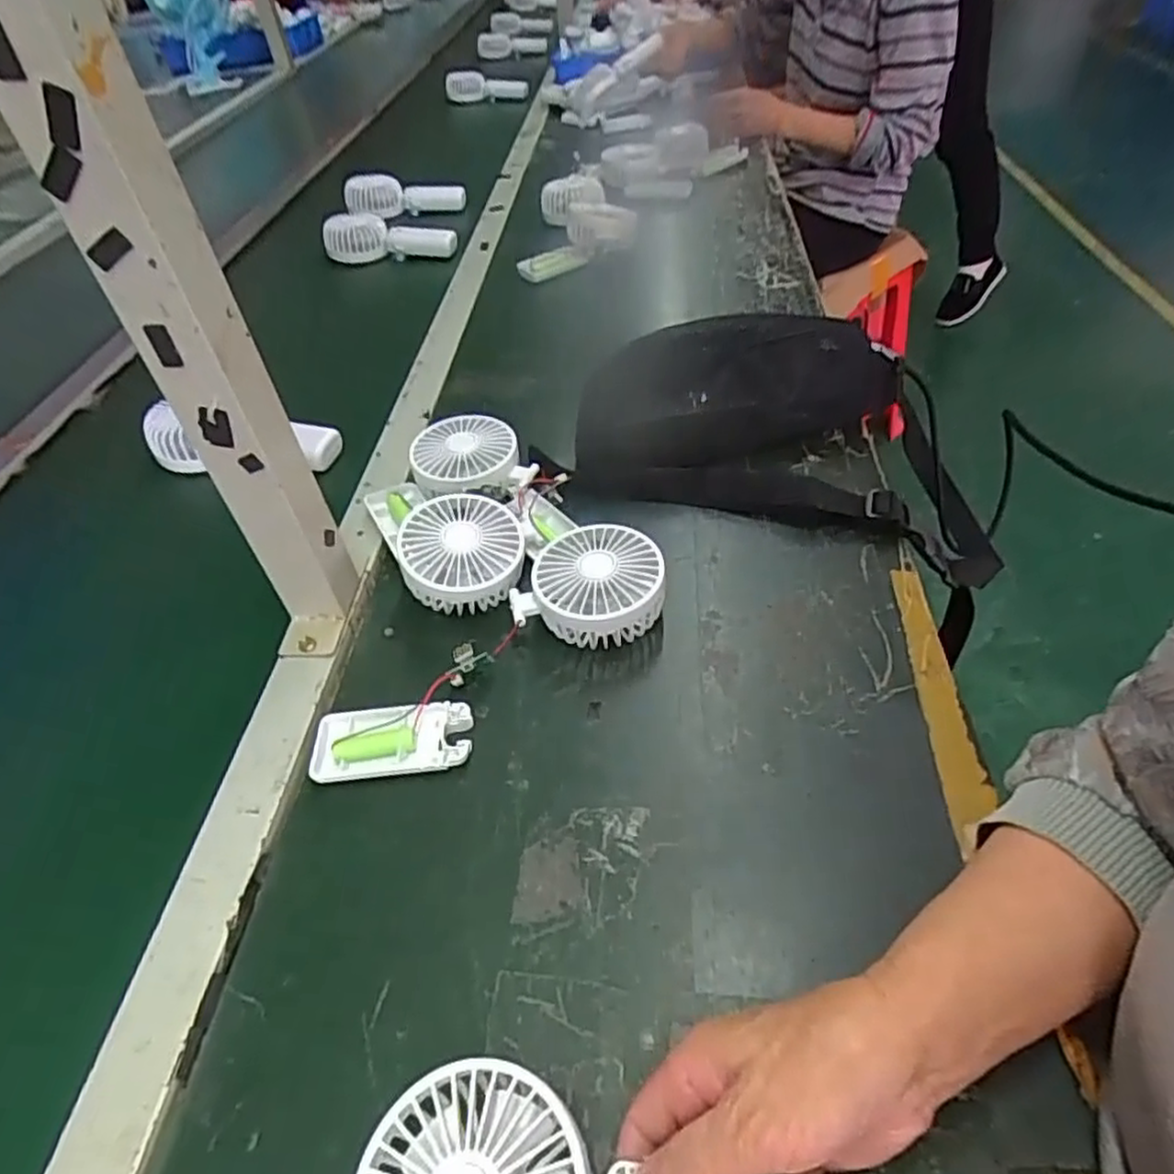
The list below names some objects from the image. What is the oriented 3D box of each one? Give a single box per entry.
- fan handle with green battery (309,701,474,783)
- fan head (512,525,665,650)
[{"bbox_3d":[-0.119,0.094,0.438,0.094,0.013,0.045,-6,46,0],"label":"fan handle with green battery"},{"bbox_3d":[0.004,0.002,0.487,0.099,0.044,0.088,14,49,18],"label":"fan head"}]

